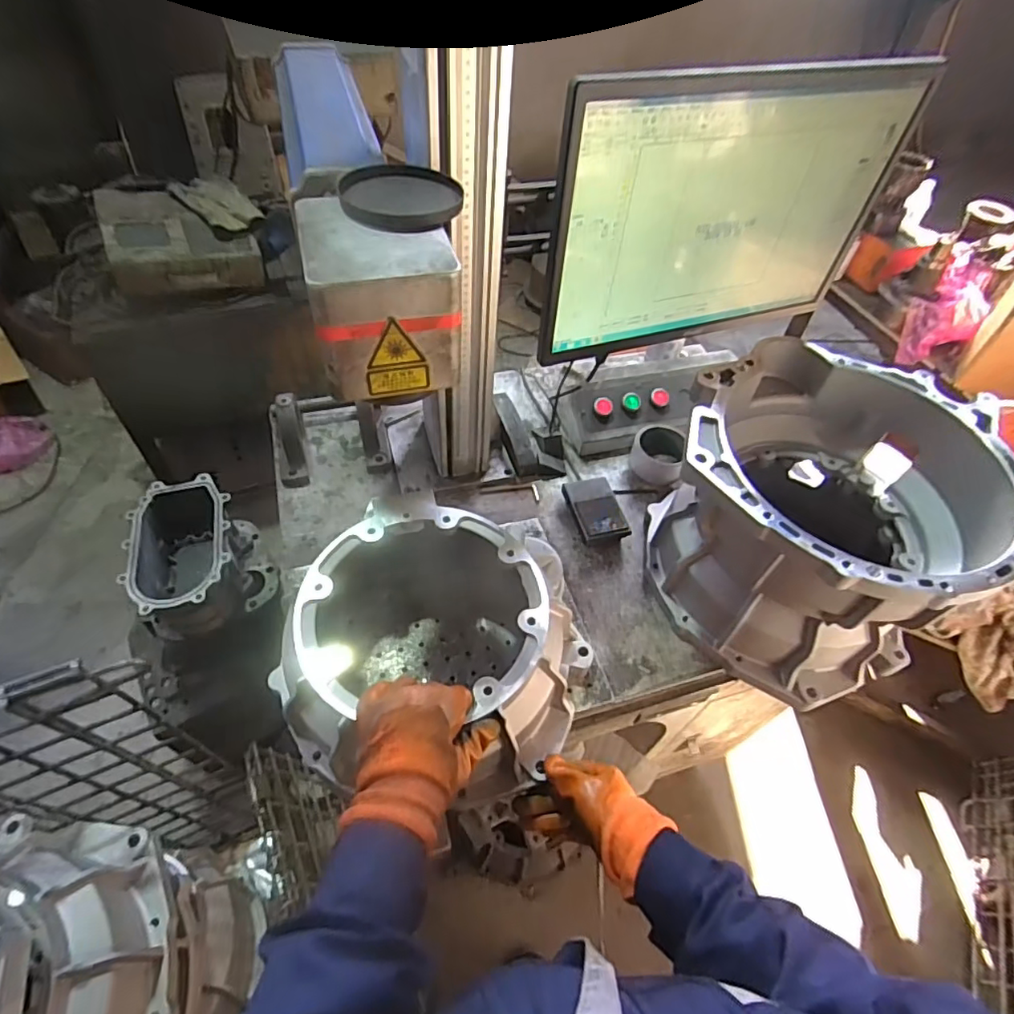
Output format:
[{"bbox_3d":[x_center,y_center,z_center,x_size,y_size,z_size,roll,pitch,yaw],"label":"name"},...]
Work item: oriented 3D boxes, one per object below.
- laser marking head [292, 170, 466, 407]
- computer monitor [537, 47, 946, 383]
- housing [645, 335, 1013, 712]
[{"bbox_3d":[-0.094,-0.161,0.417,0.096,0.110,0.115,-12,54,-13],"label":"laser marking head"},{"bbox_3d":[0.247,-0.320,0.634,0.428,0.301,0.043,-18,56,-18],"label":"computer monitor"},{"bbox_3d":[0.350,0.010,0.665,0.318,0.243,0.337,17,53,8],"label":"housing"}]

